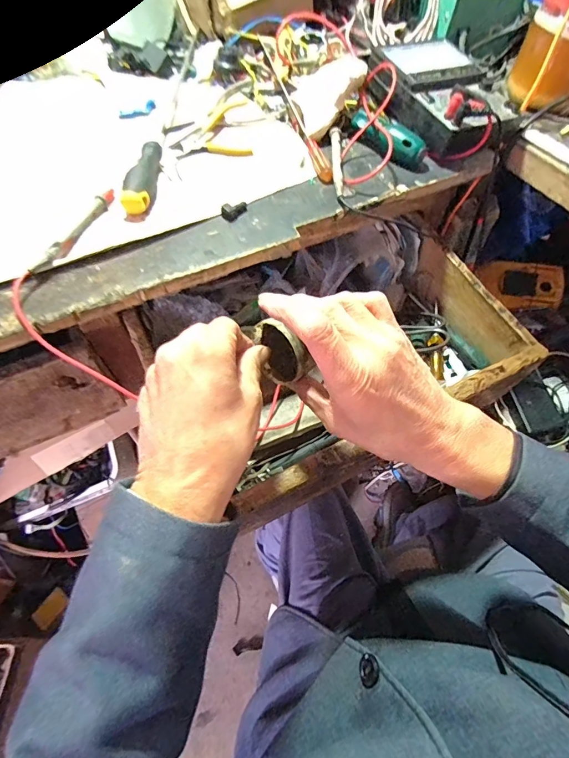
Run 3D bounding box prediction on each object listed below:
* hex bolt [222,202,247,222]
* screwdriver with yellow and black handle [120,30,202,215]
[{"bbox_3d":[-0.050,-0.170,0.401,0.014,0.010,0.026,37,64,18],"label":"hex bolt"},{"bbox_3d":[-0.132,-0.315,0.468,0.023,0.026,0.349,5,59,0],"label":"screwdriver with yellow and black handle"}]

